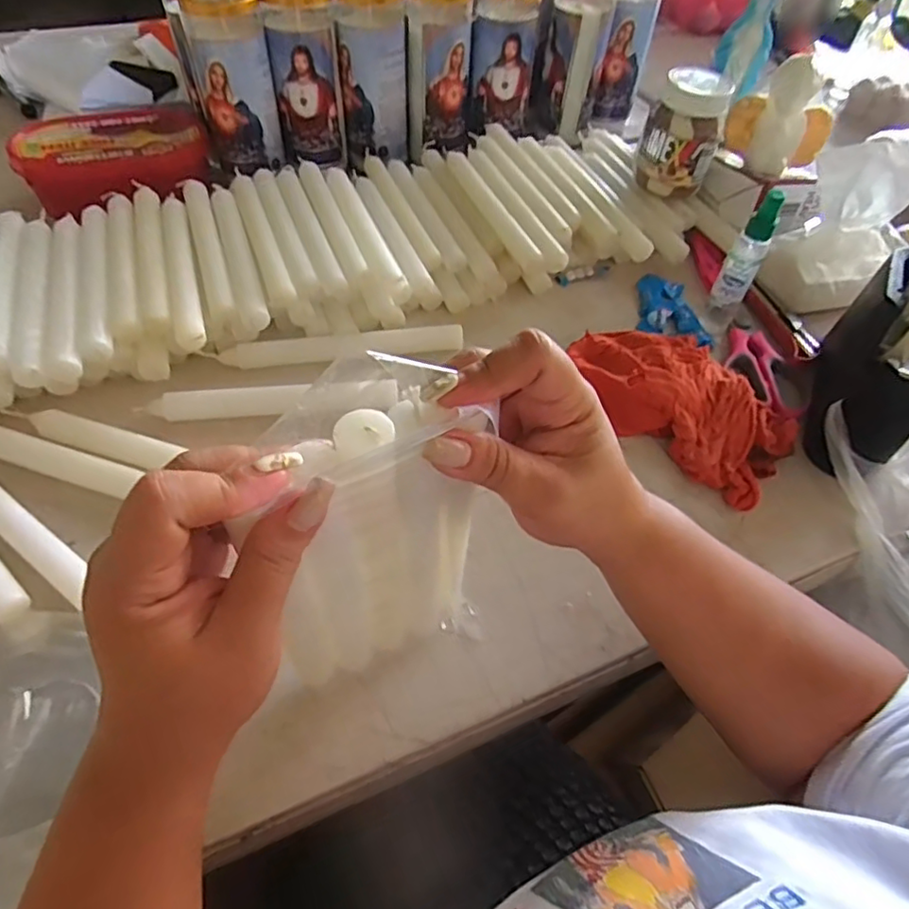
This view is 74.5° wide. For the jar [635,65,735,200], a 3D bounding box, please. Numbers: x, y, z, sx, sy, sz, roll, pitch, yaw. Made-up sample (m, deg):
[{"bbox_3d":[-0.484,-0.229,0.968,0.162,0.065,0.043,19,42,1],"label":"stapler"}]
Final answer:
[{"bbox_3d":[0.234,-0.332,0.619,0.080,0.096,0.072,20,54,11],"label":"jar"}]

